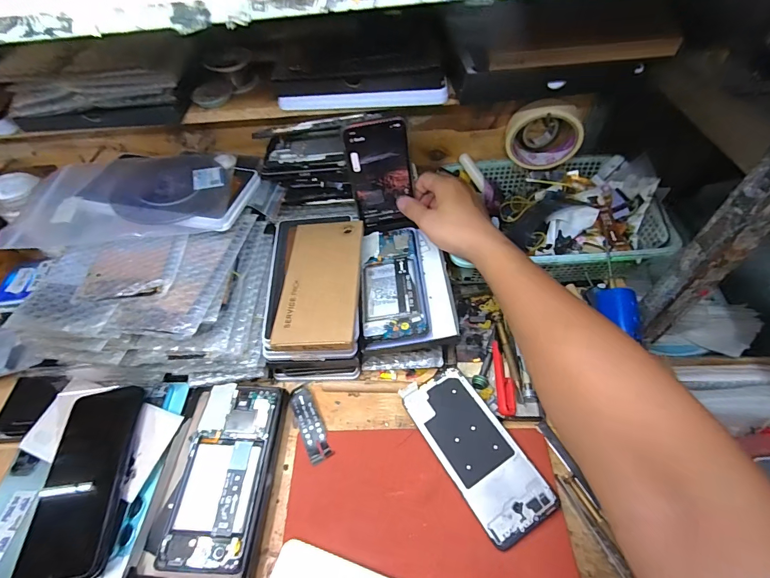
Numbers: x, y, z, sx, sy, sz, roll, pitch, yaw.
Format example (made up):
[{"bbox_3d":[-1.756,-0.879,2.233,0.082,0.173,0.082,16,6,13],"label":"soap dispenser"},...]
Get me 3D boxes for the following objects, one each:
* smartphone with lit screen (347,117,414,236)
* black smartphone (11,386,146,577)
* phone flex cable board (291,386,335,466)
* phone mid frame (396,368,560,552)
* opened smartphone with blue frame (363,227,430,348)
[{"bbox_3d":[-0.003,-0.134,0.456,0.071,0.134,0.013,-8,40,2],"label":"smartphone with lit screen"},{"bbox_3d":[-0.285,0.177,0.356,0.075,0.011,0.165,-7,55,-3],"label":"black smartphone"},{"bbox_3d":[-0.082,0.145,0.404,0.027,0.007,0.082,-25,56,-14],"label":"phone flex cable board"},{"bbox_3d":[0.088,0.155,0.370,0.070,0.013,0.160,-27,57,-15],"label":"phone mid frame"},{"bbox_3d":[0.011,-0.008,0.441,0.073,0.013,0.161,-6,55,4],"label":"opened smartphone with blue frame"}]

